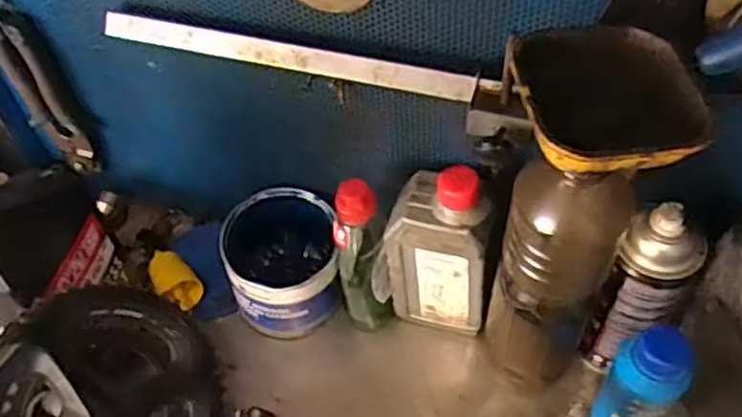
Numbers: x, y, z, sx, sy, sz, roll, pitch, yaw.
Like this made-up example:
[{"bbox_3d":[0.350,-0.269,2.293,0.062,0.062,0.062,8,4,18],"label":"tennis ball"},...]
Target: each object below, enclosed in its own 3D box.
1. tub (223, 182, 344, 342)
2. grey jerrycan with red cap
[{"bbox_3d":[-0.081,0.051,0.643,0.096,0.091,0.099,-3,51,3],"label":"tub"},{"bbox_3d":[0.054,0.034,0.581,0.086,0.174,0.049,12,53,15],"label":"grey jerrycan with red cap"}]

